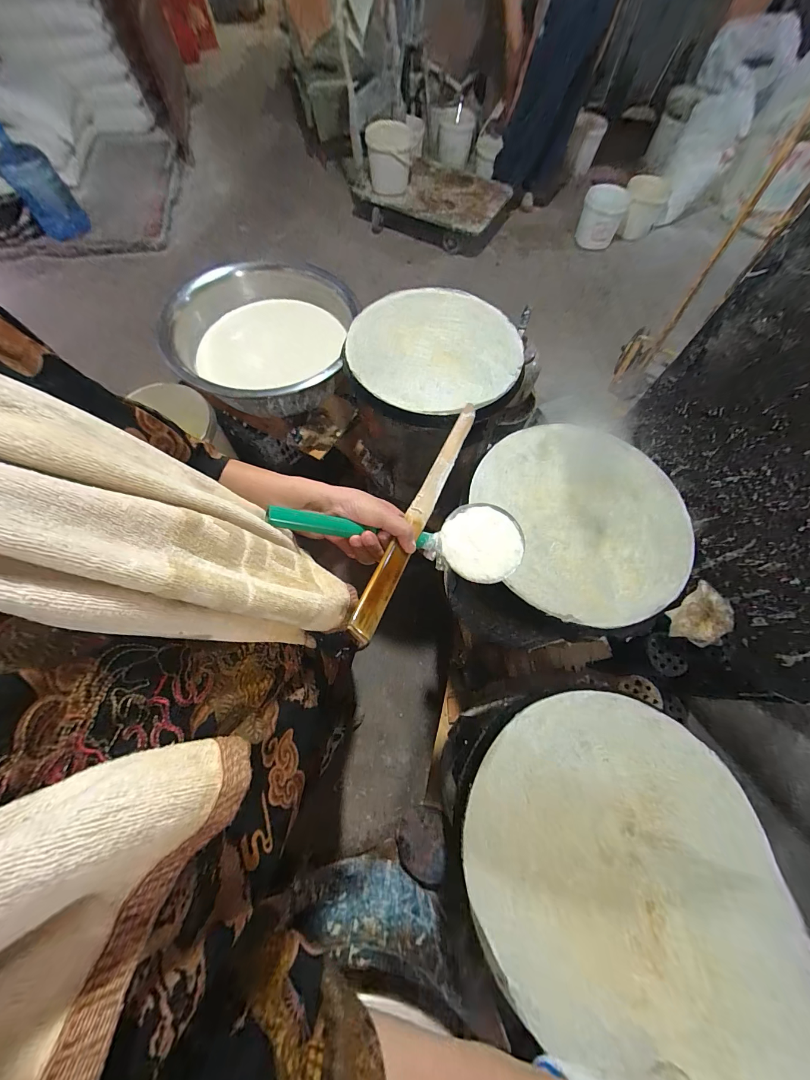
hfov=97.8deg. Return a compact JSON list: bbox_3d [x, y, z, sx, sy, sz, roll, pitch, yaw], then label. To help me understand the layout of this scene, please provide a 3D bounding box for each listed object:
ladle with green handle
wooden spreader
[{"bbox_3d":[0.006,-0.008,0.403,0.291,0.048,0.098,7,61,-23],"label":"ladle with green handle"},{"bbox_3d":[0.026,-0.053,0.434,0.023,0.022,0.400,19,55,10],"label":"wooden spreader"}]

